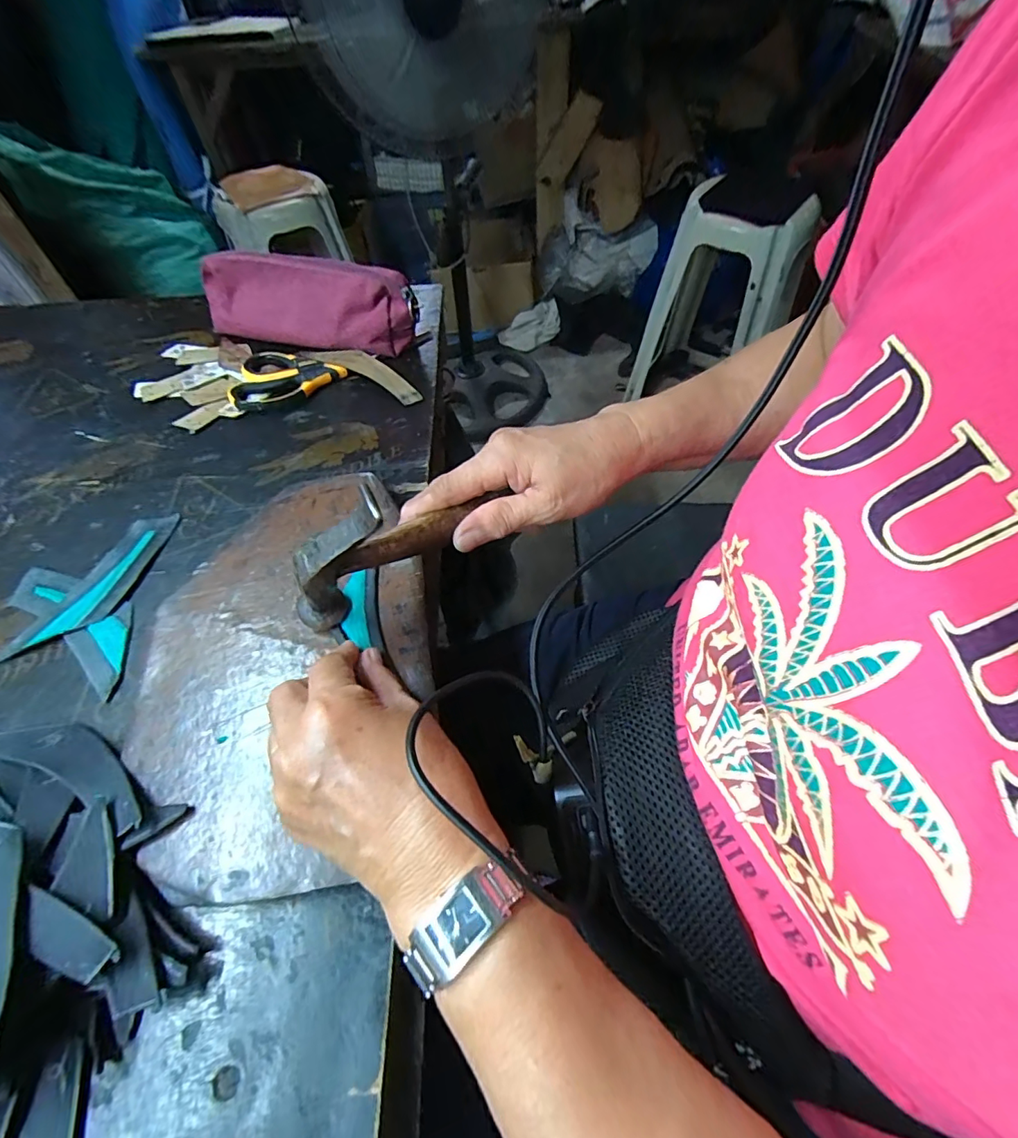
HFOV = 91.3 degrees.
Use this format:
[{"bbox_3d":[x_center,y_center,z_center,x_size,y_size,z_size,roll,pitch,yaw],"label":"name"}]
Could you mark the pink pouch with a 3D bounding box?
[{"bbox_3d":[-0.208,-0.269,0.506,0.234,0.078,0.049,13,57,12],"label":"pink pouch"}]

